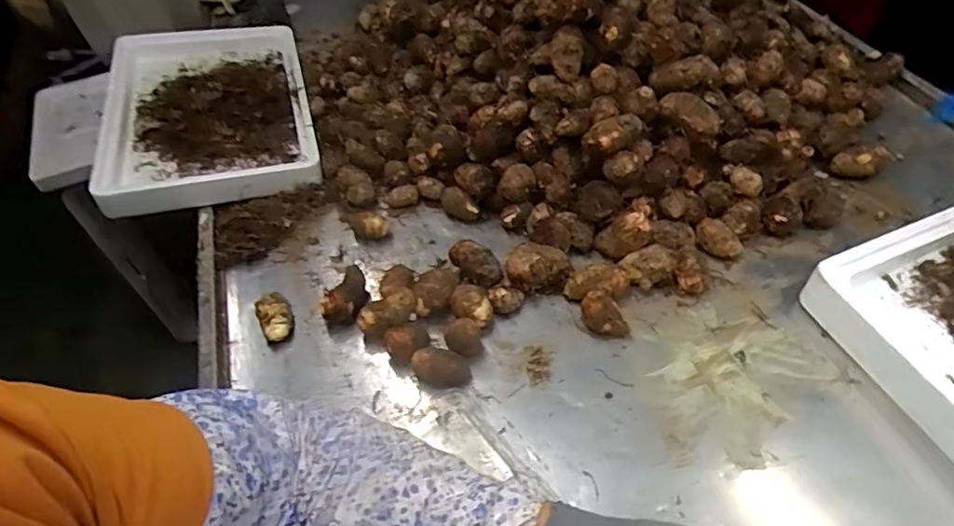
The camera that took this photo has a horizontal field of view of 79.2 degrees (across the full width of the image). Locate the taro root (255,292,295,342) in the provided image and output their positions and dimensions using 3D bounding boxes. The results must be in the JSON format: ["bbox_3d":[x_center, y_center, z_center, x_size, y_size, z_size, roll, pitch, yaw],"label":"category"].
[{"bbox_3d":[-0.241,0.066,0.694,0.038,0.030,0.054,-24,52,-14],"label":"taro root"}]

